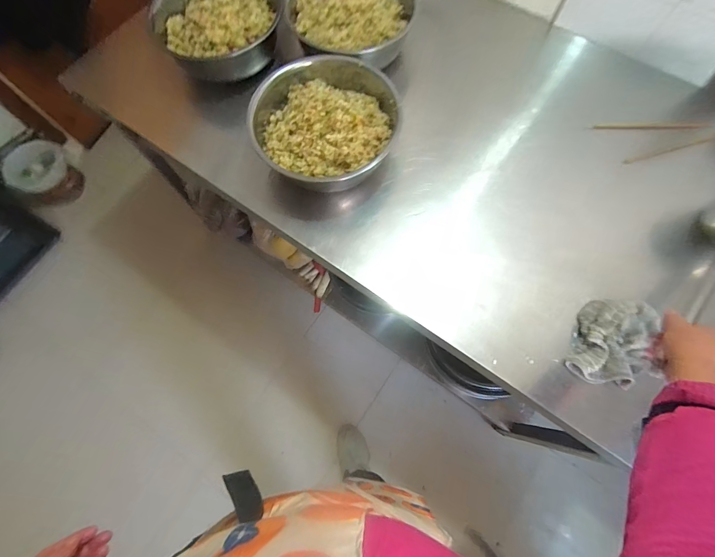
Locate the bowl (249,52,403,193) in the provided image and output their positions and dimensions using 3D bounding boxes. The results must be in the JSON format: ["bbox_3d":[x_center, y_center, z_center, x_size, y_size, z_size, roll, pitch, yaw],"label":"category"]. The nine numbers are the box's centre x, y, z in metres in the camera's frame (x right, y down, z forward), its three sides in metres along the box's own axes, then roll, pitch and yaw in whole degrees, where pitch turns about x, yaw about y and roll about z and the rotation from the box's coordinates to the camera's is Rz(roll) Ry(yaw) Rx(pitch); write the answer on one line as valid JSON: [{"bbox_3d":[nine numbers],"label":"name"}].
[{"bbox_3d":[-0.060,-0.323,0.683,0.265,0.104,0.275,0,72,1],"label":"bowl"}]

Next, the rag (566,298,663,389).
[{"bbox_3d":[0.426,0.105,0.580,0.133,0.035,0.137,8,72,3],"label":"rag"}]

